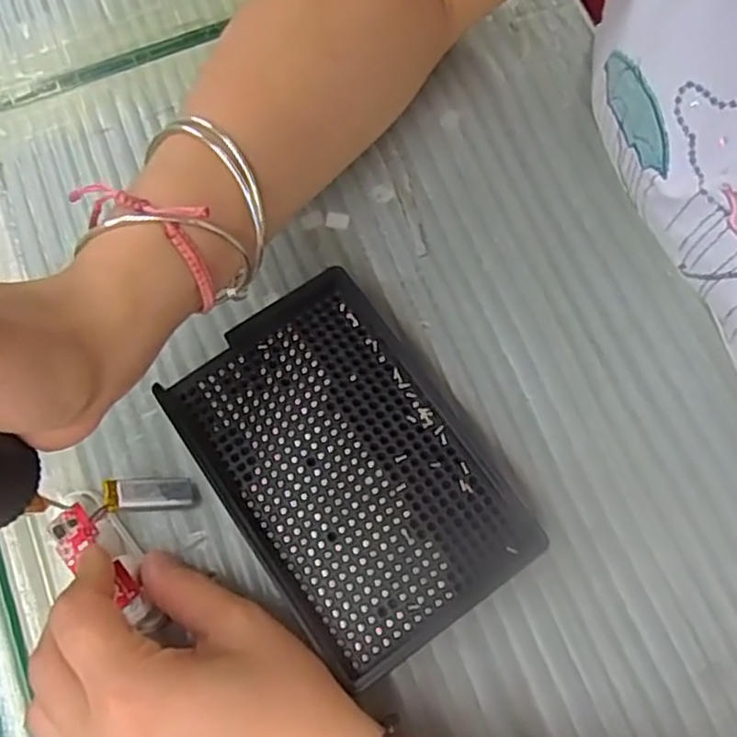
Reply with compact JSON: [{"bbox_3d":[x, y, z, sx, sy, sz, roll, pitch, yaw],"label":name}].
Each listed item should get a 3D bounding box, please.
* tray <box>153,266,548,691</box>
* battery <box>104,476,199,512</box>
[{"bbox_3d":[-0.009,0.038,0.283,0.092,0.025,0.137,-34,74,-8],"label":"tray"},{"bbox_3d":[-0.085,0.049,0.284,0.036,0.007,0.013,4,70,-28],"label":"battery"}]

